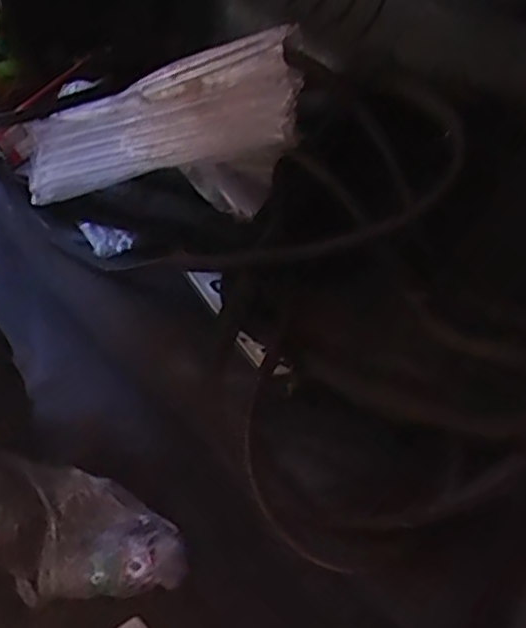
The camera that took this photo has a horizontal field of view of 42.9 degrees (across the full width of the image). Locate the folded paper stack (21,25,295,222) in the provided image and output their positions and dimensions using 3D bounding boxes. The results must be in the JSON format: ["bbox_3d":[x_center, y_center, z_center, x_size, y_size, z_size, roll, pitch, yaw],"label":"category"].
[{"bbox_3d":[-0.159,-0.255,0.986,0.483,0.190,0.135,0,31,32],"label":"folded paper stack"}]

